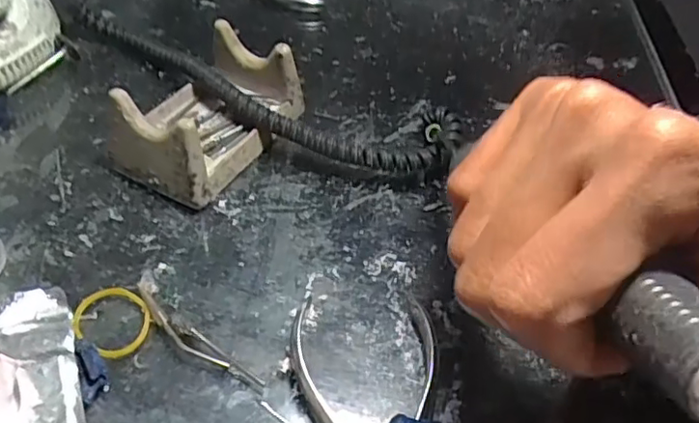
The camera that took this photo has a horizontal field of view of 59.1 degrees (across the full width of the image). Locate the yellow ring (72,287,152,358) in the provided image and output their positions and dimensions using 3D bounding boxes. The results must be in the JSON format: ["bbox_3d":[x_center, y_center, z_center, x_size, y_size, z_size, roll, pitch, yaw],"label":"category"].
[{"bbox_3d":[-0.097,0.044,0.254,0.034,0.004,0.028,30,50,21],"label":"yellow ring"}]

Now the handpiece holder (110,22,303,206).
[{"bbox_3d":[-0.075,-0.054,0.324,0.060,0.045,0.092,24,48,16],"label":"handpiece holder"}]

